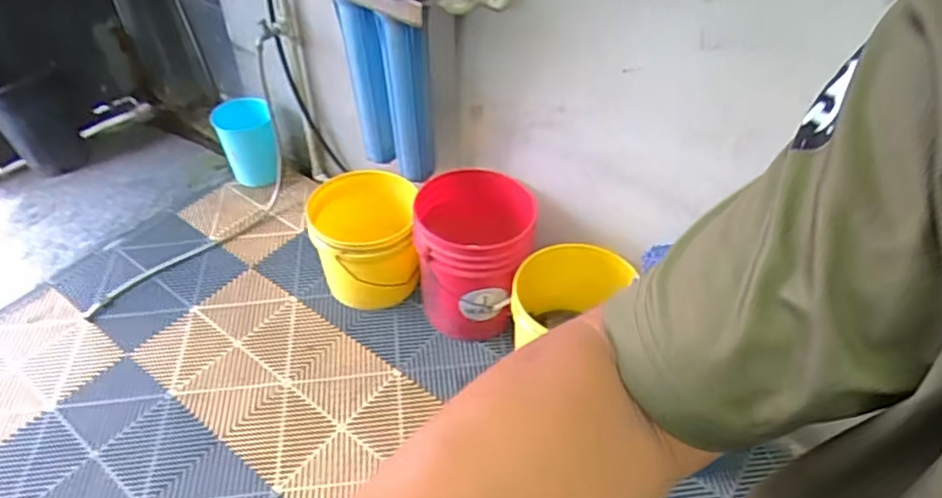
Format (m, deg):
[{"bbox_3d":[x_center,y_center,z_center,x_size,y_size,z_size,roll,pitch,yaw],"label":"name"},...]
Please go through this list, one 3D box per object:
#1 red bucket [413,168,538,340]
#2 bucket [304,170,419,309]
[{"bbox_3d":[0.015,0.020,1.572,0.274,0.358,0.274,0,45,0],"label":"red bucket"},{"bbox_3d":[-0.284,-0.013,1.689,0.269,0.314,0.263,-3,45,-2],"label":"bucket"}]

